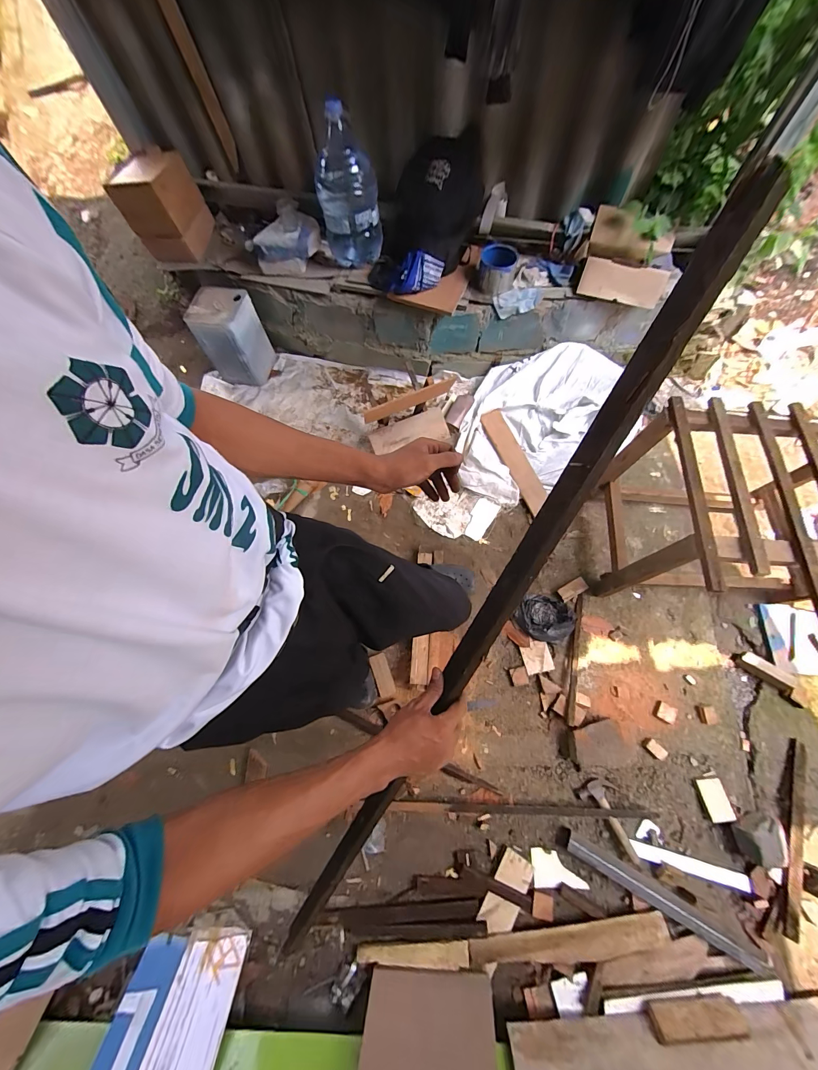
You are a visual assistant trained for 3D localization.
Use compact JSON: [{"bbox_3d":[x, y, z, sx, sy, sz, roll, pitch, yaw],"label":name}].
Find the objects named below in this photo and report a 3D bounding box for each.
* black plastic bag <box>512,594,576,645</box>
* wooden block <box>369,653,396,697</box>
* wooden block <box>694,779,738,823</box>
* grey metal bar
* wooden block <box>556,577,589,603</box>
[{"bbox_3d":[0.506,0.305,1.292,0.204,0.079,0.169,11,70,6],"label":"black plastic bag"},{"bbox_3d":[-0.099,0.519,1.278,0.059,0.017,0.151,-21,70,-6],"label":"wooden block"},{"bbox_3d":[0.978,0.846,1.101,0.083,0.016,0.111,-1,53,0],"label":"wooden block"},{"bbox_3d":[0.724,1.045,0.993,0.561,0.064,0.062,27,72,11],"label":"grey metal bar"},{"bbox_3d":[0.639,0.213,1.349,0.117,0.036,0.059,-28,71,-8],"label":"wooden block"}]

